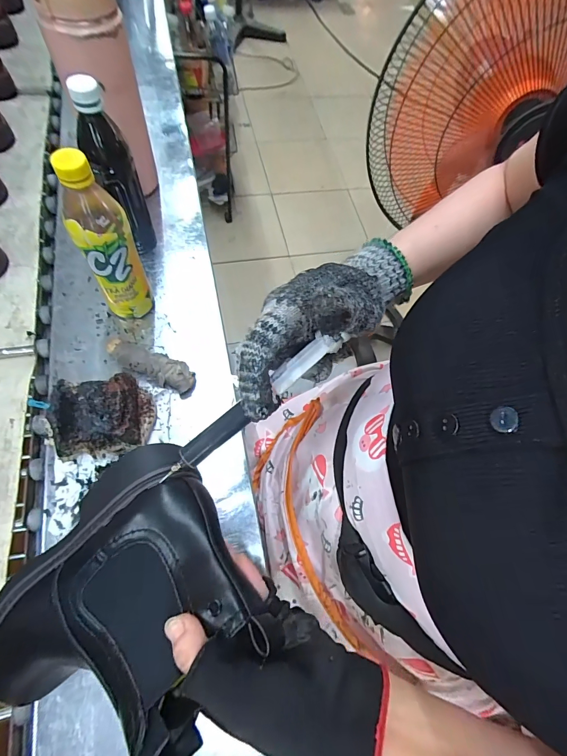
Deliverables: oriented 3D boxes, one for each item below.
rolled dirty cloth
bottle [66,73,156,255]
[{"bbox_3d":[-0.174,-0.020,0.453,0.121,0.027,0.037,25,65,4],"label":"rolled dirty cloth"},{"bbox_3d":[-0.222,-0.262,0.467,0.055,0.227,0.072,-24,71,-17],"label":"bottle"}]

